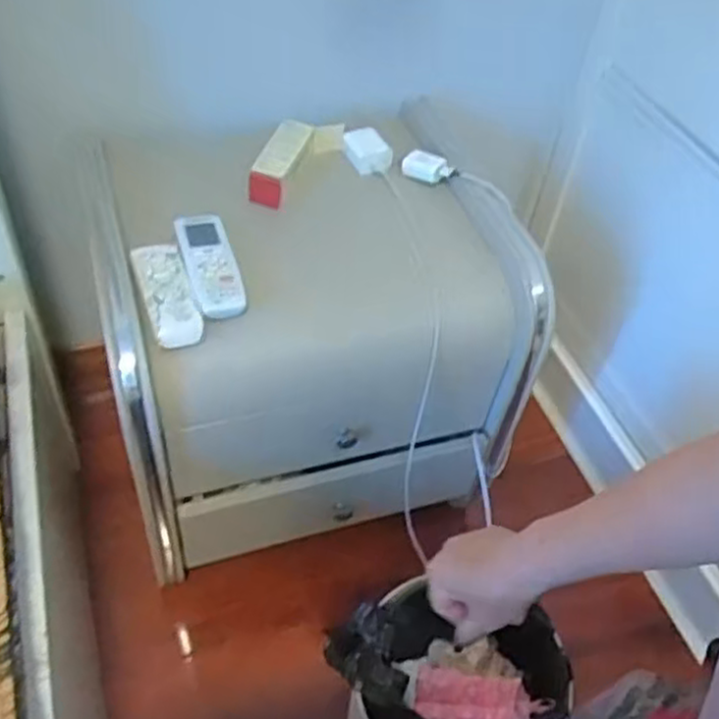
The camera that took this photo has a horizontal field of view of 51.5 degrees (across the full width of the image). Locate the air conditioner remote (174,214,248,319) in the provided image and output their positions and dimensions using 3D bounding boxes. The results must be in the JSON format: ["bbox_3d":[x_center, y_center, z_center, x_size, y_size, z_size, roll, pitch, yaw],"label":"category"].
[{"bbox_3d":[-0.160,-0.105,0.795,0.051,0.016,0.167,-13,49,-15],"label":"air conditioner remote"}]

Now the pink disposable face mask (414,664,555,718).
[{"bbox_3d":[0.124,0.347,0.760,0.130,0.022,0.062,4,47,0],"label":"pink disposable face mask"}]

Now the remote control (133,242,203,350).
[{"bbox_3d":[-0.198,-0.068,0.766,0.048,0.027,0.131,-15,50,-17],"label":"remote control"}]

